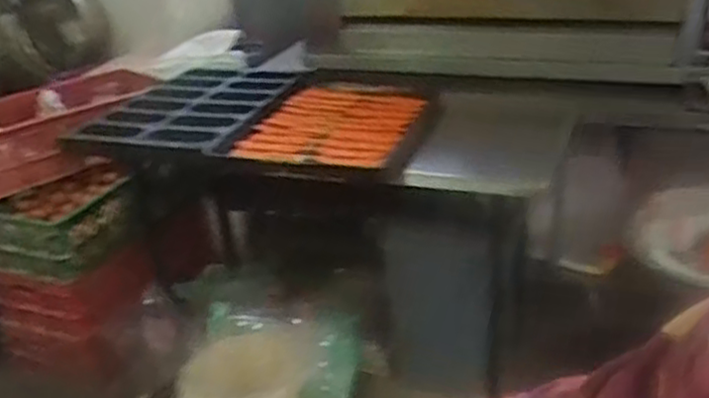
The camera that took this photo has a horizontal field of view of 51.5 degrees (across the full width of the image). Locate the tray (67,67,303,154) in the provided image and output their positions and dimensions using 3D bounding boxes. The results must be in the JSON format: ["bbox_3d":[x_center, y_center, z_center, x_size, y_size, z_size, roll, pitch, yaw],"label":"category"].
[{"bbox_3d":[-0.388,-0.257,1.879,0.381,0.041,0.572,7,28,23],"label":"tray"}]

